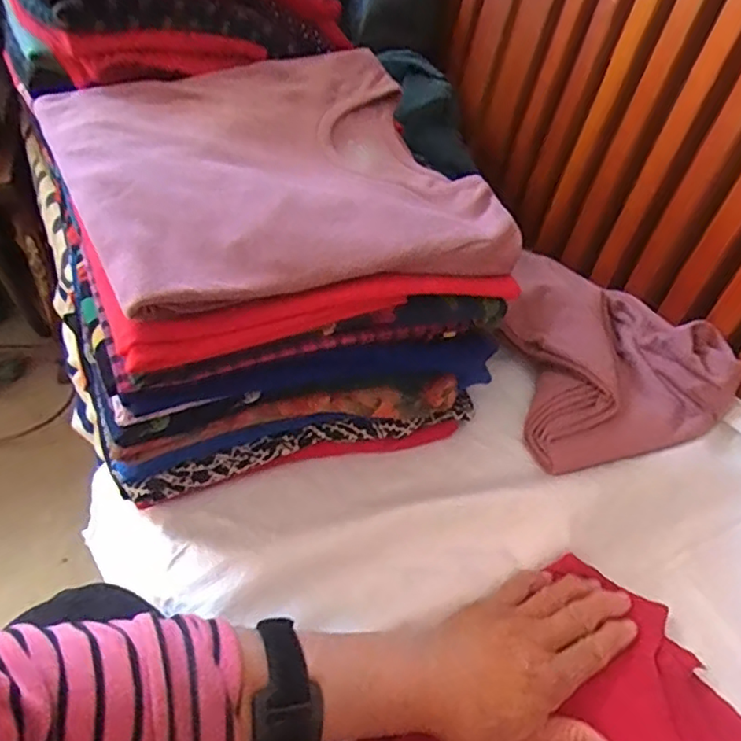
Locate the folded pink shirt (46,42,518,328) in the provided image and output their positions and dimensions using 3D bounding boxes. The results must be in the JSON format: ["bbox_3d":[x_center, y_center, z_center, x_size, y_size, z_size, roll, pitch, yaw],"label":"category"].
[{"bbox_3d":[-0.076,-0.169,0.493,0.319,0.043,0.312,-17,49,-17],"label":"folded pink shirt"}]

